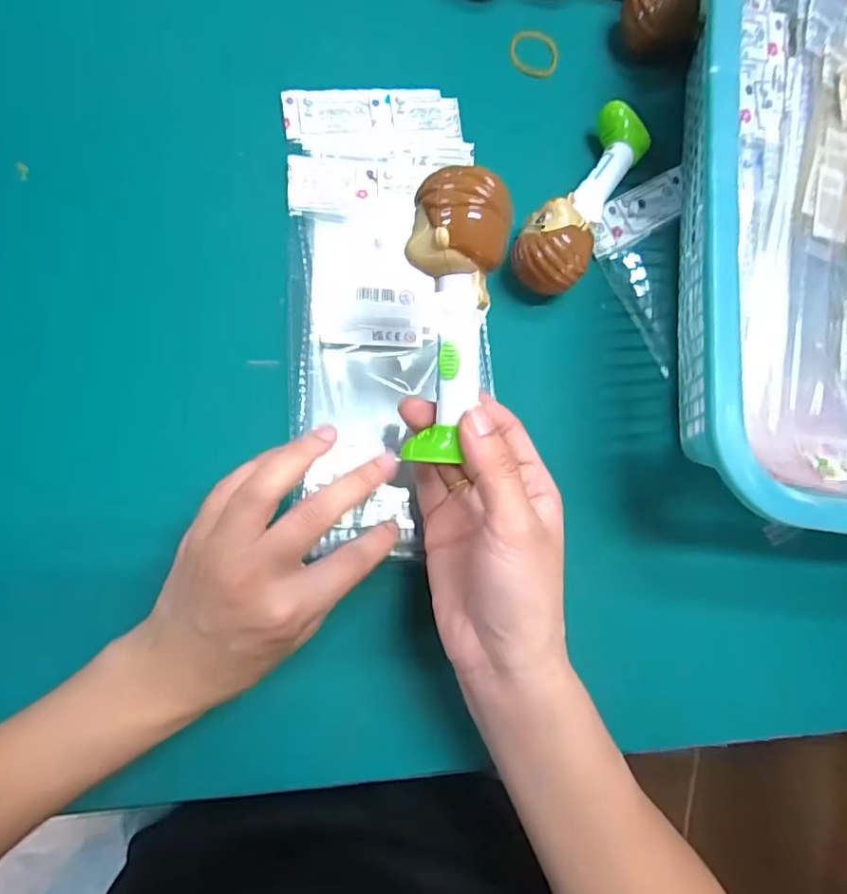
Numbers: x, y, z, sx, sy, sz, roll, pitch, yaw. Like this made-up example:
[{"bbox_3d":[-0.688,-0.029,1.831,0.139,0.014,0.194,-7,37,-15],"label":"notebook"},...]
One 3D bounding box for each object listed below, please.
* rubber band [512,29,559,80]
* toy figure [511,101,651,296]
[{"bbox_3d":[0.072,-0.256,0.353,0.032,0.005,0.028,13,96,-1],"label":"rubber band"},{"bbox_3d":[0.096,-0.147,0.325,0.042,0.041,0.130,33,82,-2],"label":"toy figure"}]

